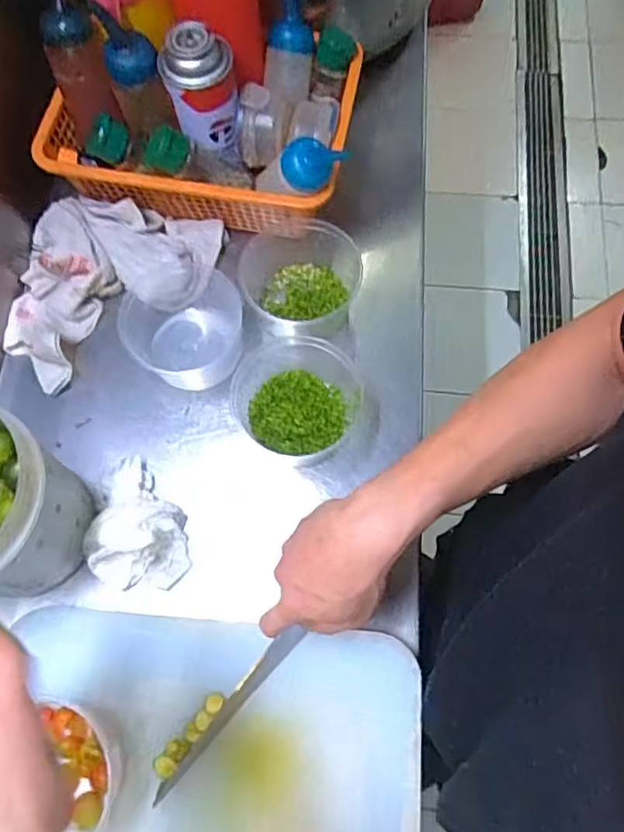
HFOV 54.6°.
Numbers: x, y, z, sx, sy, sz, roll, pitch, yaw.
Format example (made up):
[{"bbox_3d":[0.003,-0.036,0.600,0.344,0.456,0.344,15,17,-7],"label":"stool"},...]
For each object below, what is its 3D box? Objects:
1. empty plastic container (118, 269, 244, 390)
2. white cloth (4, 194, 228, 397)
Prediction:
[{"bbox_3d":[-0.125,-0.083,0.595,0.123,0.055,0.110,-13,71,-2],"label":"empty plastic container"},{"bbox_3d":[-0.208,-0.151,0.623,0.244,0.052,0.159,-32,72,-9],"label":"white cloth"}]

